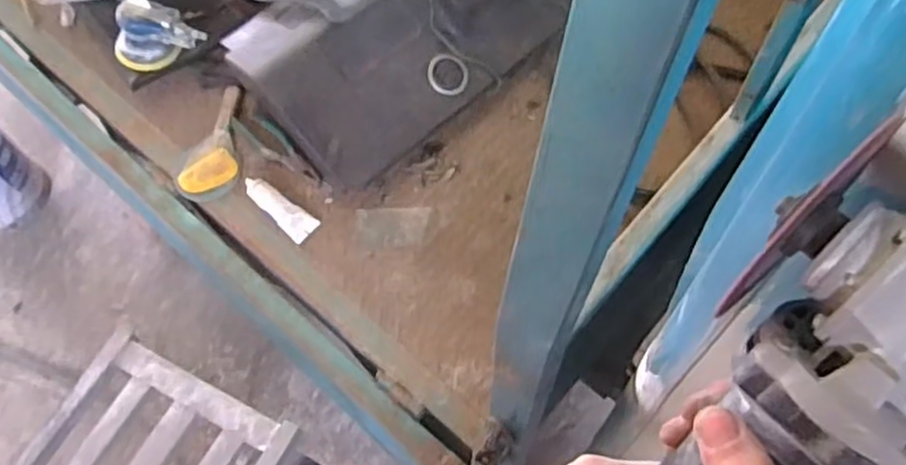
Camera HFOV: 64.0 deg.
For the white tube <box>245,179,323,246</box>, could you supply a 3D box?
[{"bbox_3d":[-0.299,-0.041,1.241,0.149,0.020,0.050,34,68,18],"label":"white tube"}]

